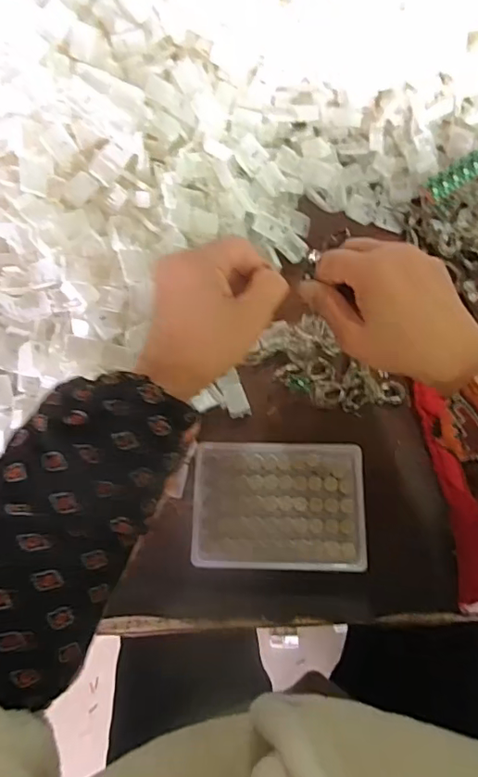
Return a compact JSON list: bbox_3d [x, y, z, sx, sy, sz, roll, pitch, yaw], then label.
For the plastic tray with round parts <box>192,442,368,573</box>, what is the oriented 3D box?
[{"bbox_3d":[0.030,0.089,0.409,0.128,0.017,0.093,1,72,3],"label":"plastic tray with round parts"}]

